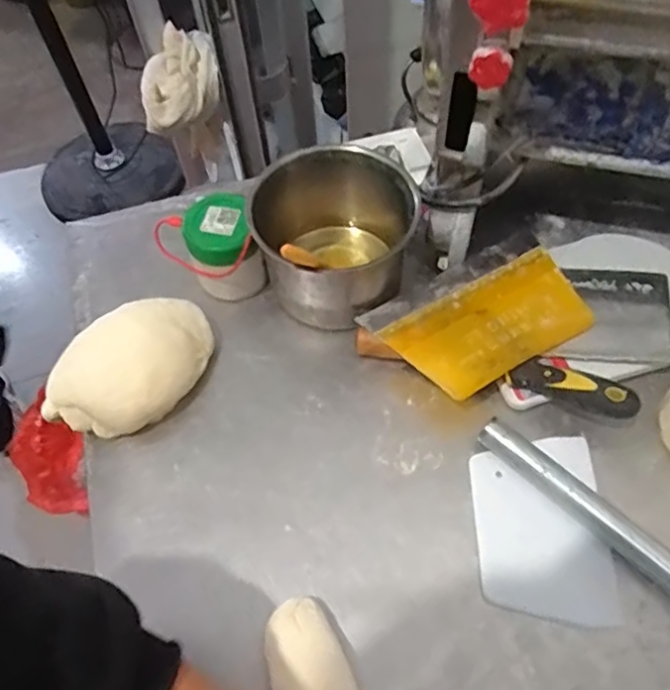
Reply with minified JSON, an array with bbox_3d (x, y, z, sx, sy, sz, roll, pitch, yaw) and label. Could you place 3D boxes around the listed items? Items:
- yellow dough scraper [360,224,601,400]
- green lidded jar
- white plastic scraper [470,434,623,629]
[{"bbox_3d":[0.139,-0.029,0.564,0.186,0.015,0.125,-29,54,-13],"label":"yellow dough scraper"},{"bbox_3d":[-0.110,-0.094,0.610,0.063,0.098,0.073,-18,60,-8],"label":"green lidded jar"},{"bbox_3d":[0.167,0.146,0.495,0.103,0.005,0.149,0,56,1],"label":"white plastic scraper"}]

